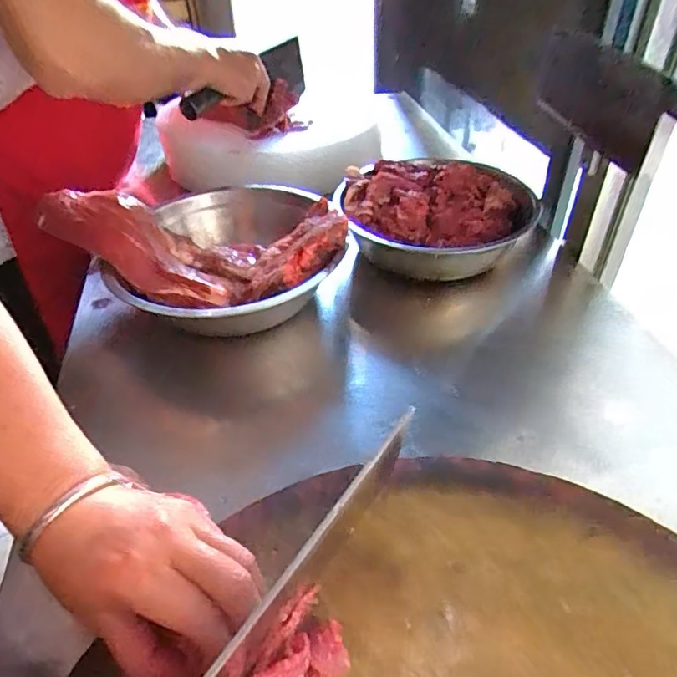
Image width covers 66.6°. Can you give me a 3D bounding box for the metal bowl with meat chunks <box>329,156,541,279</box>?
[{"bbox_3d":[0.115,-0.148,0.634,0.226,0.077,0.213,1,42,2],"label":"metal bowl with meat chunks"}]

